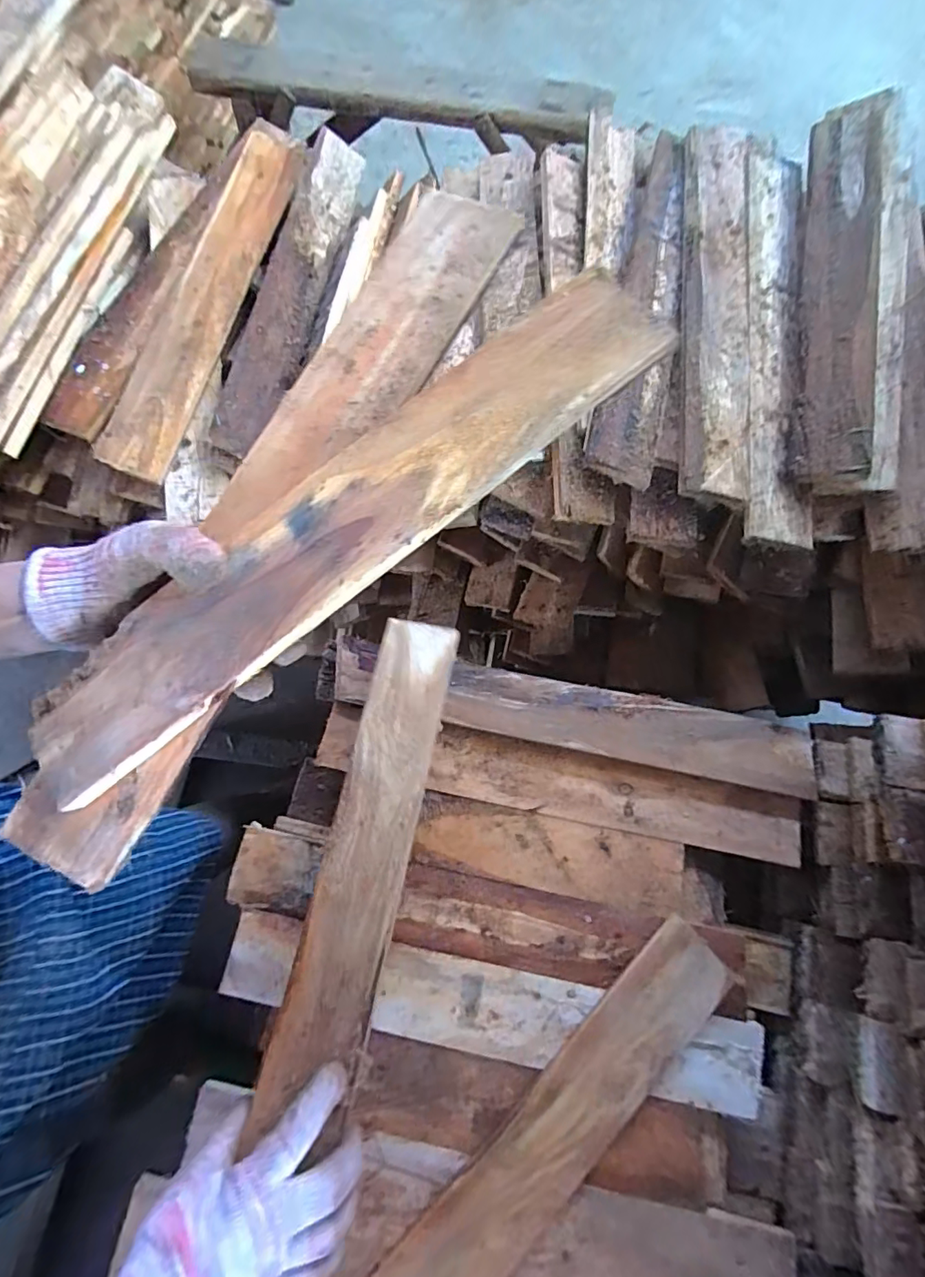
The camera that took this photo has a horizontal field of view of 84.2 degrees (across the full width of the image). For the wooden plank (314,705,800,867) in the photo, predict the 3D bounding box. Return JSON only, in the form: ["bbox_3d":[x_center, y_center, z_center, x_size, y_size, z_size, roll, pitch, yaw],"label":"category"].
[{"bbox_3d":[0.095,0.150,0.533,0.492,0.017,0.066,11,71,5],"label":"wooden plank"}]

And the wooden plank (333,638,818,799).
[{"bbox_3d":[0.109,0.081,0.545,0.506,0.023,0.069,11,71,5],"label":"wooden plank"}]

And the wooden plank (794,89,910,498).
[{"bbox_3d":[0.425,-0.389,0.558,0.098,0.032,0.483,7,79,16],"label":"wooden plank"}]

